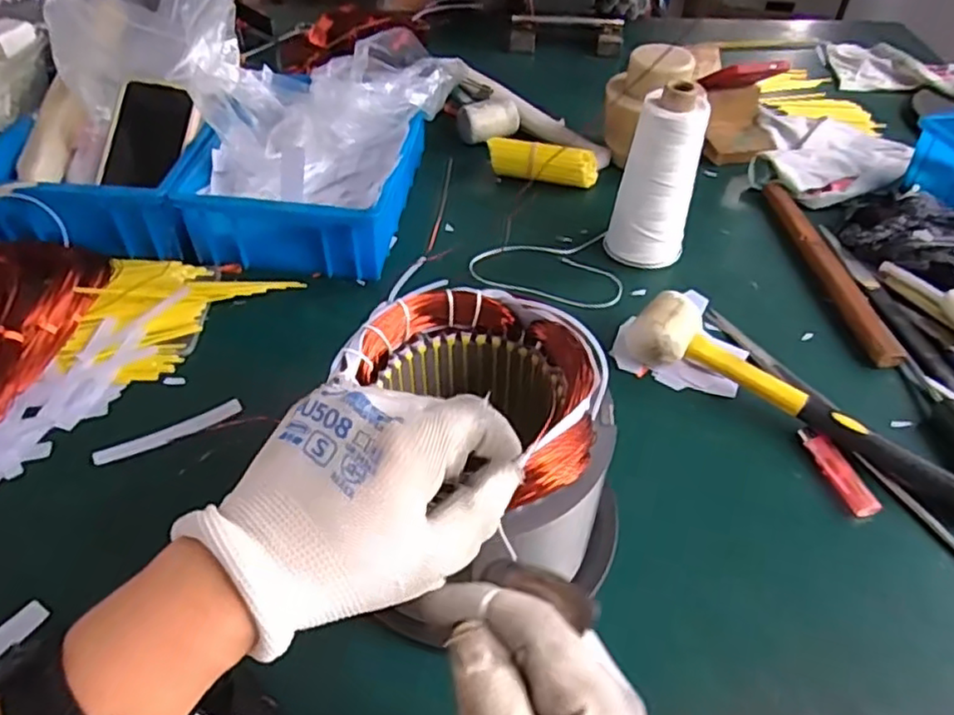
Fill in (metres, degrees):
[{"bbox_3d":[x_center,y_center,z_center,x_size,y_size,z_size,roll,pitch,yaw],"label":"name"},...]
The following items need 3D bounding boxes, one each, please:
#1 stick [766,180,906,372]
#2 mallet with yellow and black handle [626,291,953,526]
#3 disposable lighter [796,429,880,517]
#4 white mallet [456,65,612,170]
[{"bbox_3d":[0.349,-0.093,0.671,0.029,0.017,0.278,-2,46,-2],"label":"stick"},{"bbox_3d":[0.254,0.031,0.523,0.286,0.055,0.059,28,52,25],"label":"mallet with yellow and black handle"},{"bbox_3d":[0.273,0.085,0.502,0.025,0.012,0.078,-12,47,-12],"label":"disposable lighter"},{"bbox_3d":[0.063,-0.290,0.841,0.225,0.051,0.113,26,51,23],"label":"white mallet"}]

